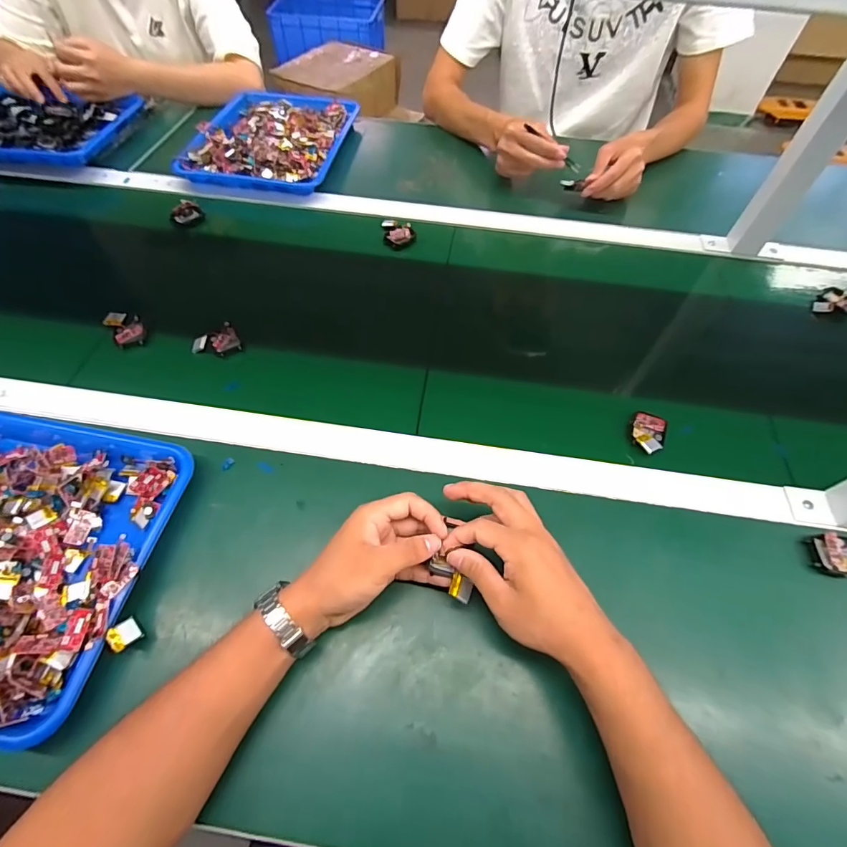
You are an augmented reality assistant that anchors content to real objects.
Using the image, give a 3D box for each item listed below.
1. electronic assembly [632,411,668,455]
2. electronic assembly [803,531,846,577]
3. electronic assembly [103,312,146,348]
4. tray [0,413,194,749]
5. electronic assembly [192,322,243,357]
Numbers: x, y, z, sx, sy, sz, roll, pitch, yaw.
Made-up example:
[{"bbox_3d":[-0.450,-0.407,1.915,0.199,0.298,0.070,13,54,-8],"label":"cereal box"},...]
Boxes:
[{"bbox_3d":[0.250,0.011,0.489,0.033,0.015,0.054,23,63,11],"label":"electronic assembly"},{"bbox_3d":[0.402,0.124,0.419,0.062,0.014,0.039,-5,61,-4],"label":"electronic assembly"},{"bbox_3d":[-0.366,-0.118,0.540,0.035,0.022,0.050,-33,64,-21],"label":"electronic assembly"},{"bbox_3d":[-0.407,0.102,0.392,0.338,0.043,0.263,9,57,3],"label":"tray"},{"bbox_3d":[-0.255,-0.098,0.539,0.052,0.013,0.036,-29,63,-19],"label":"electronic assembly"}]

